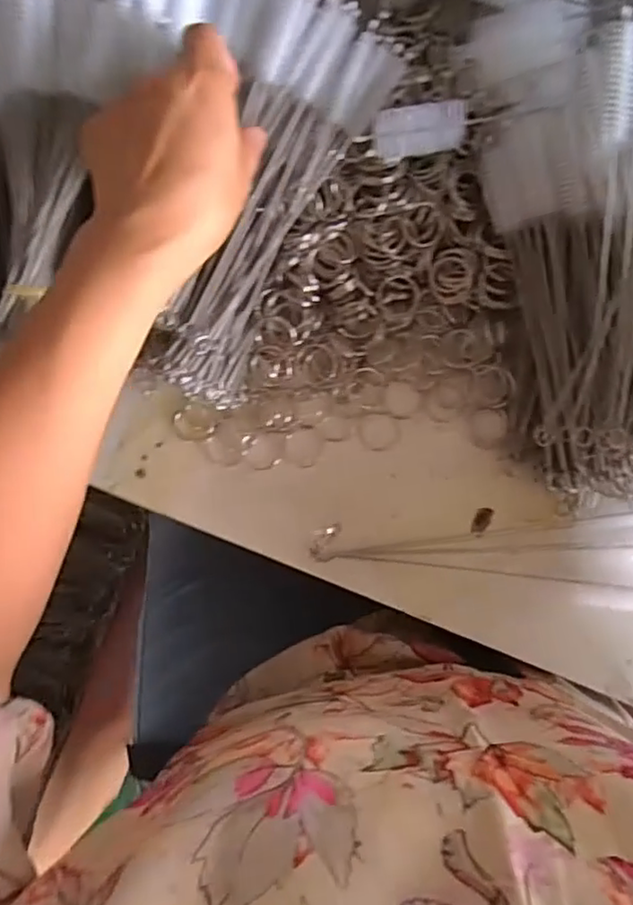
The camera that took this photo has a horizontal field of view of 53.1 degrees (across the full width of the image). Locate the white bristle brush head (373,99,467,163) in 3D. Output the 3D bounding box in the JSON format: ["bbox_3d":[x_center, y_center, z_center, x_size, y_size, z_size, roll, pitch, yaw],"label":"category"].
[{"bbox_3d":[0.057,-0.177,0.348,0.049,0.021,0.018,-4,81,2],"label":"white bristle brush head"}]

